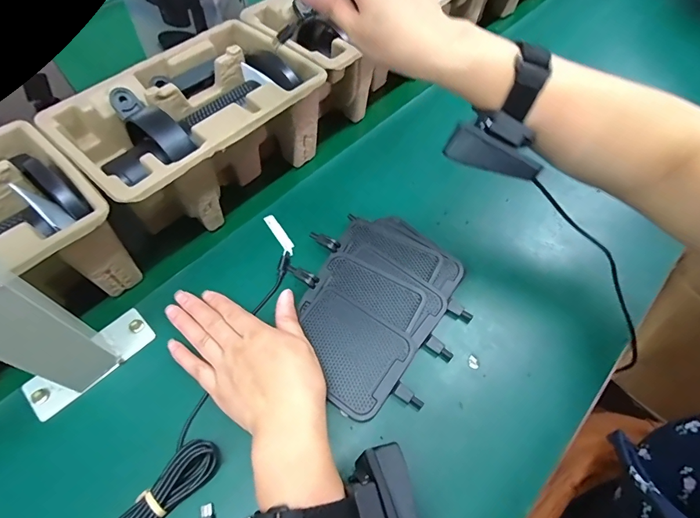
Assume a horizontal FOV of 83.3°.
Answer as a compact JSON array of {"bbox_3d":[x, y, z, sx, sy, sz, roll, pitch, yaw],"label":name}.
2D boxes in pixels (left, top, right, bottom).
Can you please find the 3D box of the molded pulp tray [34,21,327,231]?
[{"bbox_3d":[-0.149,-0.127,0.405,0.140,0.101,0.223,39,66,19],"label":"molded pulp tray"}]

